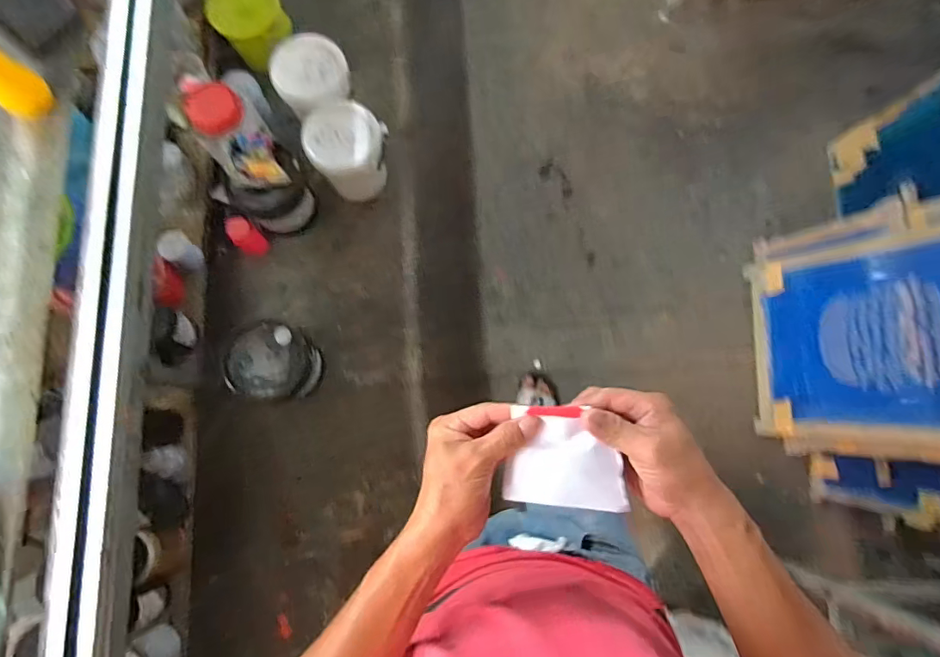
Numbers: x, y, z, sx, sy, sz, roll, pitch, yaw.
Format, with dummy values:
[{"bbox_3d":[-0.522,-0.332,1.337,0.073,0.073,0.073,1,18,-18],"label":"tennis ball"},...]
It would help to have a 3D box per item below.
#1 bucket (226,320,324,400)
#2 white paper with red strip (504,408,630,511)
[{"bbox_3d":[-0.503,0.101,1.317,0.183,0.283,0.199,0,78,-1],"label":"bucket"},{"bbox_3d":[0.083,0.108,0.411,0.101,0.019,0.080,6,78,1],"label":"white paper with red strip"}]

